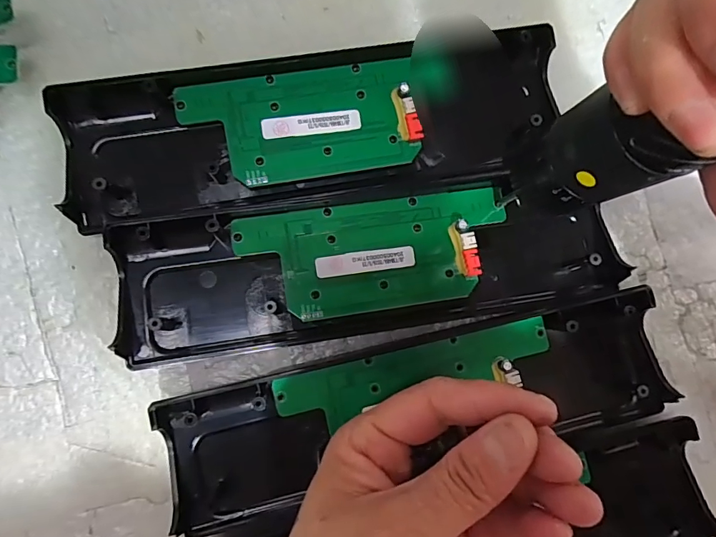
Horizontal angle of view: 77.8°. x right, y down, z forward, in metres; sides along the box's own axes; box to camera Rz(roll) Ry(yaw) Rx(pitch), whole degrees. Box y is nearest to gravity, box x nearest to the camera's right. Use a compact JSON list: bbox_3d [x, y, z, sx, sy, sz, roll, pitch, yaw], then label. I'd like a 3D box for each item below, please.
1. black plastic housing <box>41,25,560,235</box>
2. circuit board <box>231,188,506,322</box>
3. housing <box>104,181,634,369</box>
[{"bbox_3d":[-0.020,-0.070,0.222,0.235,0.021,0.073,-8,88,-5],"label":"black plastic housing"},{"bbox_3d":[0.010,-0.007,0.222,0.132,0.011,0.054,-8,88,-5],"label":"circuit board"},{"bbox_3d":[0.011,-0.003,0.222,0.243,0.016,0.066,-8,88,-5],"label":"housing"}]

